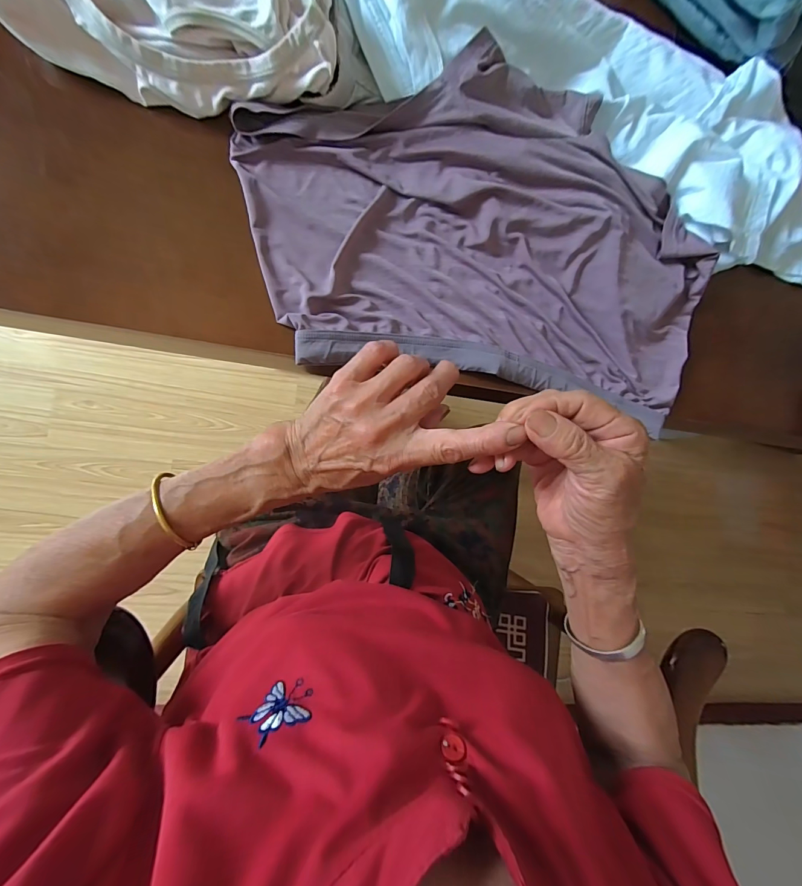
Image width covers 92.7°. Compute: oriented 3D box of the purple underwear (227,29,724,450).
[{"bbox_3d":[0.084,-0.176,0.328,0.420,0.022,0.264,14,87,-10],"label":"purple underwear"}]

